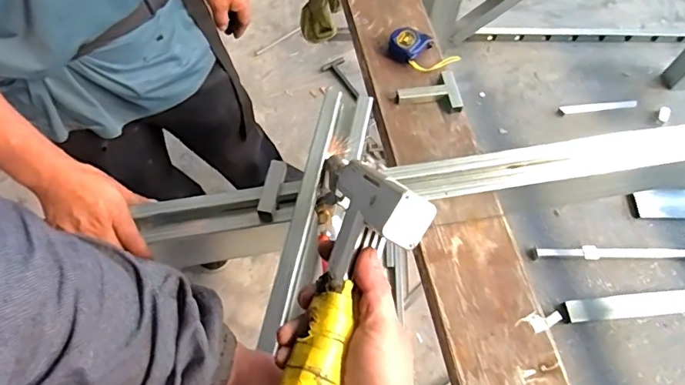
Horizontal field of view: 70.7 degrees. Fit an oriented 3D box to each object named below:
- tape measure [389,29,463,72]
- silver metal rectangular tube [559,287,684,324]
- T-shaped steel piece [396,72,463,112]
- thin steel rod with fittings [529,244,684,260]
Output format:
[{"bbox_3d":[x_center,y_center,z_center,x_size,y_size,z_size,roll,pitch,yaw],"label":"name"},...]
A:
[{"bbox_3d":[0.151,-0.264,0.898,0.133,0.039,0.073,19,64,8],"label":"tape measure"},{"bbox_3d":[1.062,0.308,1.416,0.872,0.020,0.071,-5,64,-4],"label":"silver metal rectangular tube"},{"bbox_3d":[0.150,-0.169,0.849,0.103,0.032,0.072,-13,64,-8],"label":"T-shaped steel piece"},{"bbox_3d":[1.011,0.186,1.475,0.882,0.024,0.041,1,63,-1],"label":"thin steel rod with fittings"}]

